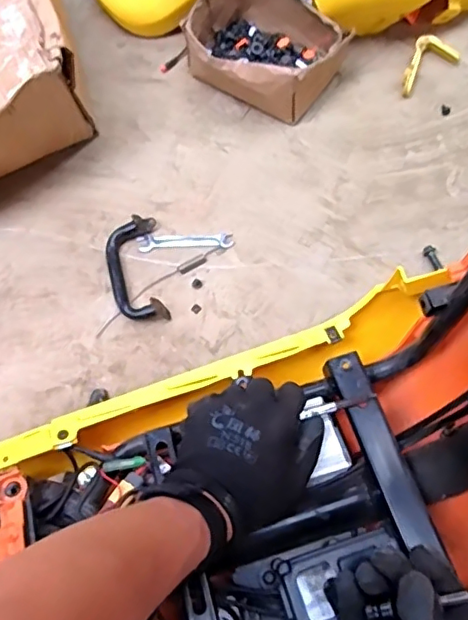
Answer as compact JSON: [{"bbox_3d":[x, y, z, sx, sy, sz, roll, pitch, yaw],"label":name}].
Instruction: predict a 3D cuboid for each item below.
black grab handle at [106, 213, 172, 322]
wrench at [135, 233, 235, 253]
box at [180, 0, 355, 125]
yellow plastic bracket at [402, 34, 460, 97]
[{"bbox_3d":[-0.135,-0.056,0.758,0.072,0.034,0.150,-10,71,-1],"label":"black grab handle"},{"bbox_3d":[-0.066,-0.094,0.780,0.129,0.005,0.024,-2,71,2],"label":"wrench"},{"bbox_3d":[0.041,-0.374,0.821,0.213,0.093,0.177,35,76,13],"label":"box"},{"bbox_3d":[0.283,-0.373,0.842,0.106,0.014,0.059,-37,94,-13],"label":"yellow plastic bracket"}]

